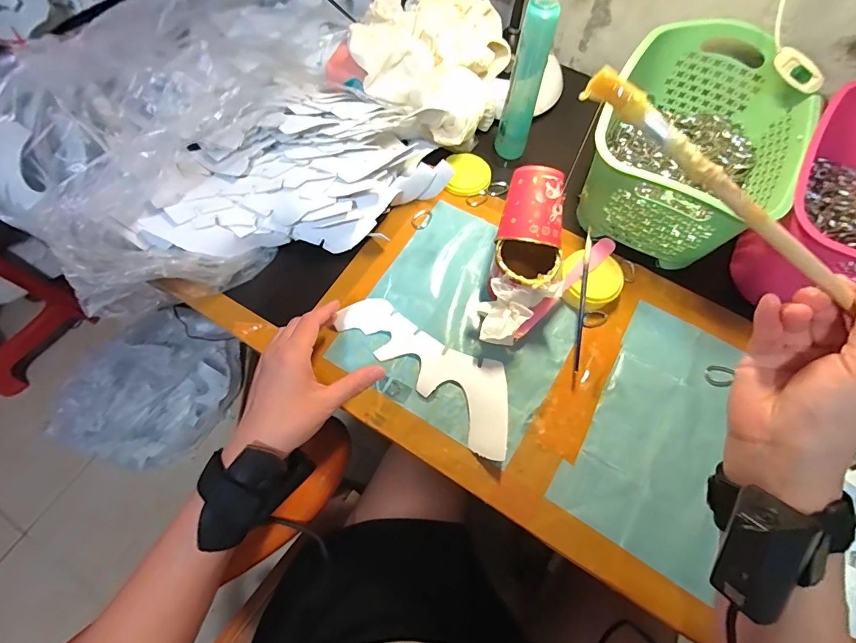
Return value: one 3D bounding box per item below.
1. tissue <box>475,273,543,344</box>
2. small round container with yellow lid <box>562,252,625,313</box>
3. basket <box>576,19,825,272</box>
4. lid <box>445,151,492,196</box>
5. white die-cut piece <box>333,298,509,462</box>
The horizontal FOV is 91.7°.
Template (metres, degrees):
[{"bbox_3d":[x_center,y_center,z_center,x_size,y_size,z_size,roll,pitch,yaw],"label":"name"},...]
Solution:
[{"bbox_3d":[0.079,-0.009,0.432,0.052,0.030,0.065,27,95,16],"label":"tissue"},{"bbox_3d":[0.185,-0.045,0.474,0.066,0.024,0.064,-1,76,2],"label":"small round container with yellow lid"},{"bbox_3d":[0.295,-0.202,0.476,0.187,0.114,0.250,29,69,11],"label":"basket"},{"bbox_3d":[0.054,-0.196,0.548,0.057,0.014,0.062,0,67,-1],"label":"lid"},{"bbox_3d":[0.006,0.042,0.436,0.215,0.012,0.077,39,74,17],"label":"white die-cut piece"}]

